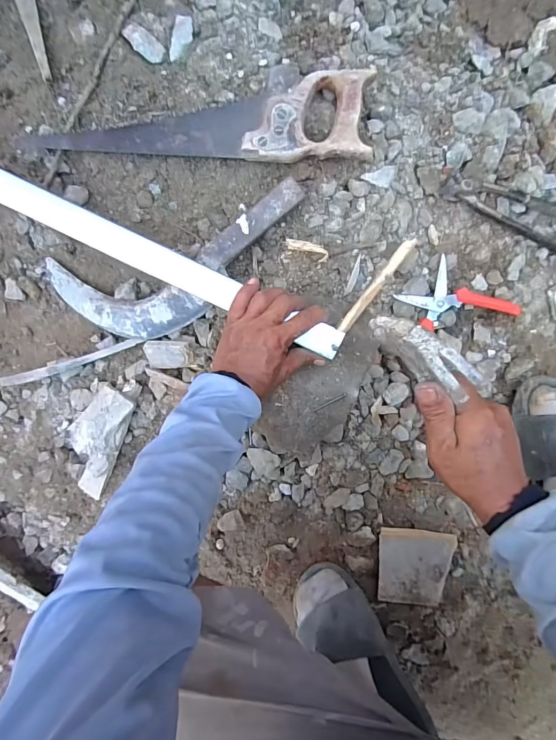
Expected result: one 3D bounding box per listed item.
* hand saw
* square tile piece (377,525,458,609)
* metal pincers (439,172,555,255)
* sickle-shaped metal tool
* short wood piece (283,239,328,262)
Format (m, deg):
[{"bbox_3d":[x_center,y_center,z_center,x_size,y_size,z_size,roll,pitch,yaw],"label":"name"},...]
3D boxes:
[{"bbox_3d":[-0.099,-0.302,0.484,0.414,0.018,0.097,-2,93,3],"label":"hand saw"},{"bbox_3d":[0.191,0.275,0.551,0.098,0.009,0.101,1,89,12],"label":"square tile piece"},{"bbox_3d":[0.319,-0.214,0.532,0.223,0.025,0.067,17,94,-12],"label":"metal pincers"},{"bbox_3d":[-0.129,-0.124,0.519,0.346,0.058,0.128,-14,93,3],"label":"sickle-shaped metal tool"},{"bbox_3d":[0.037,-0.156,0.514,0.060,0.016,0.020,23,94,17],"label":"short wood piece"}]

